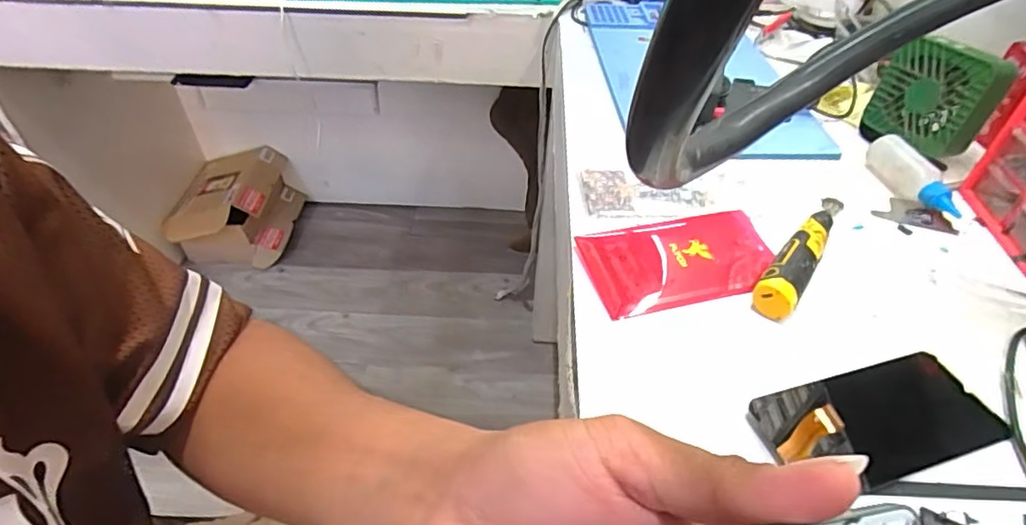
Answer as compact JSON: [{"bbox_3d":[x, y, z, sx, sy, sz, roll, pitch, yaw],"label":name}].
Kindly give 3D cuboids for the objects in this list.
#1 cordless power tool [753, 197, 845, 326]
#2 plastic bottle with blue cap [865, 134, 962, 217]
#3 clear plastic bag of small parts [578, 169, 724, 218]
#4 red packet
[{"bbox_3d":[0.242,-0.011,0.466,0.029,0.031,0.162,30,50,25],"label":"cordless power tool"},{"bbox_3d":[0.383,-0.083,0.537,0.034,0.029,0.100,-11,46,-13],"label":"plastic bottle with blue cap"},{"bbox_3d":[0.131,-0.064,0.522,0.133,0.012,0.061,1,44,-1],"label":"clear plastic bag of small parts"},{"bbox_3d":[0.141,-0.003,0.472,0.162,0.013,0.092,-9,45,-11],"label":"red packet"}]

